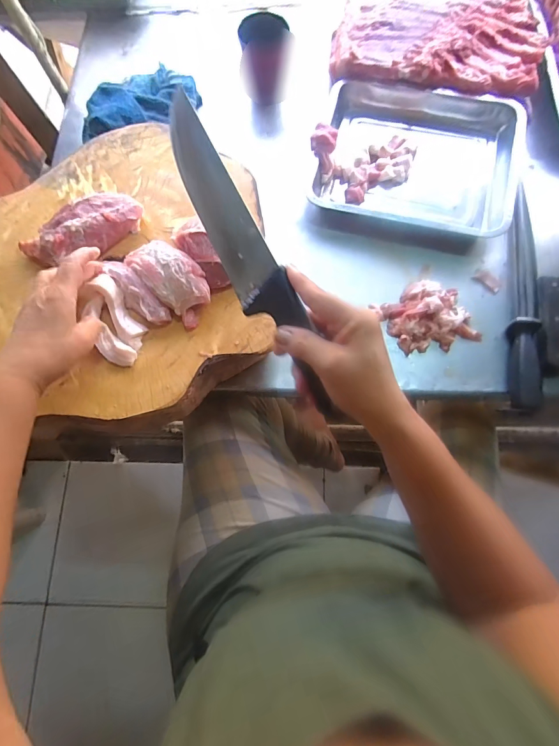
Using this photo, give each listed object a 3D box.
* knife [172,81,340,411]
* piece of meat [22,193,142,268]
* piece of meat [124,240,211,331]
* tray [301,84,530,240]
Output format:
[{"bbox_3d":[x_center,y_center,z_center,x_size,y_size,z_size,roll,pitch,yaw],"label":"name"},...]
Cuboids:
[{"bbox_3d":[-0.026,-0.102,0.333,0.048,0.023,0.308,-28,90,25],"label":"knife"},{"bbox_3d":[-0.240,-0.174,0.449,0.147,0.039,0.058,-35,78,-7],"label":"piece of meat"},{"bbox_3d":[-0.127,-0.114,0.427,0.056,0.033,0.116,-43,79,-9],"label":"piece of meat"},{"bbox_3d":[0.217,-0.332,0.591,0.323,0.059,0.266,14,77,4],"label":"tray"}]

